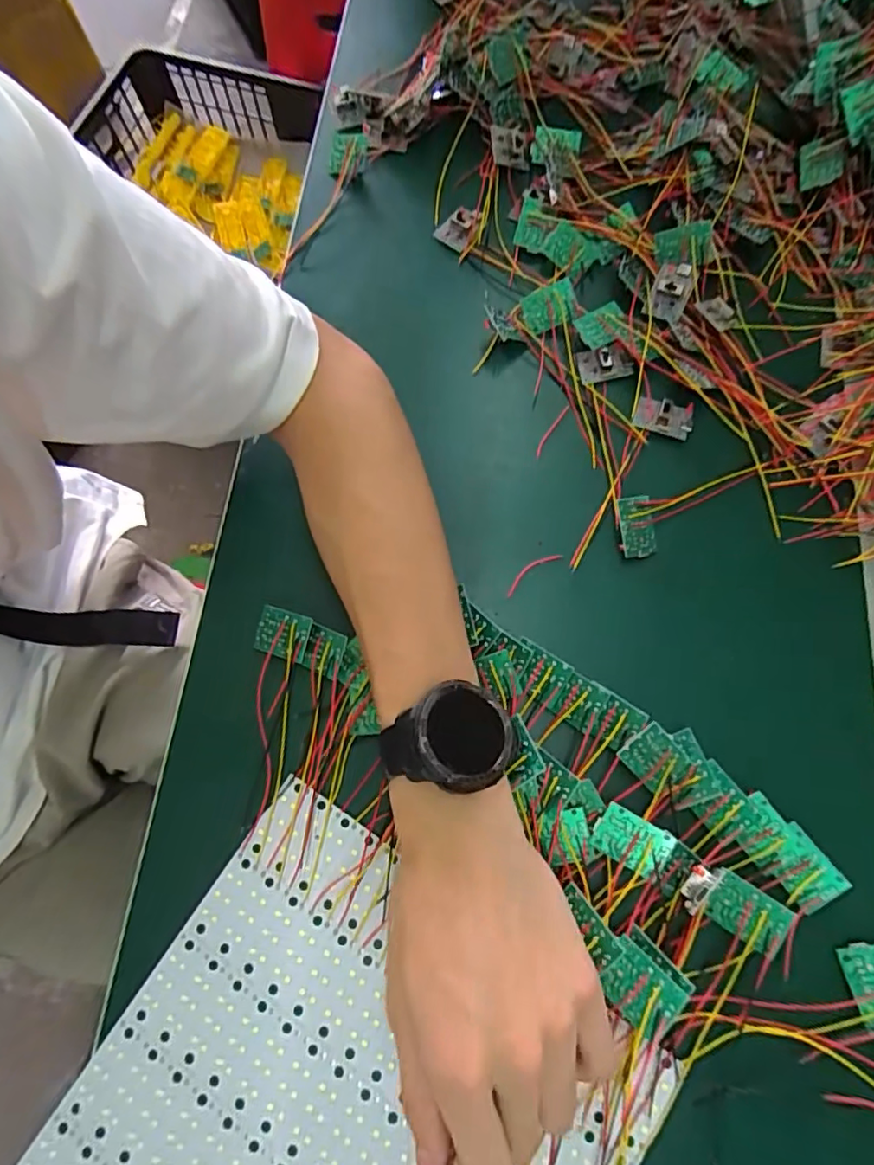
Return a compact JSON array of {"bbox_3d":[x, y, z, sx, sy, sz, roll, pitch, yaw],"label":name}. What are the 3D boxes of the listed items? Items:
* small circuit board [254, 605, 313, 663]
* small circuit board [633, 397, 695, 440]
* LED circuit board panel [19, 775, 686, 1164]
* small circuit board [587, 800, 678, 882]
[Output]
[{"bbox_3d":[-0.090,0.030,0.333,0.034,0.004,0.027,16,87,23],"label":"small circuit board"},{"bbox_3d":[0.149,-0.108,0.375,0.036,0.009,0.025,15,74,6],"label":"small circuit board"},{"bbox_3d":[-0.044,0.261,0.268,0.235,0.004,0.224,32,76,11],"label":"LED circuit board panel"},{"bbox_3d":[0.097,0.129,0.286,0.034,0.004,0.026,26,95,13],"label":"small circuit board"}]

